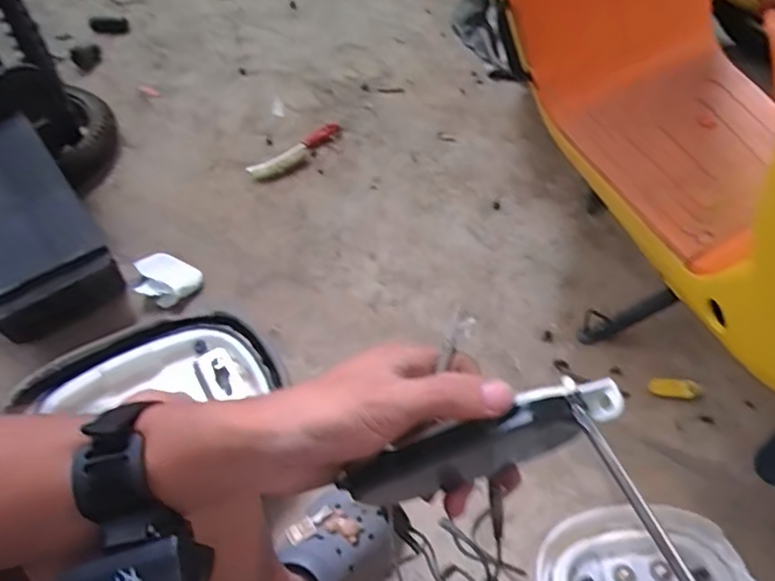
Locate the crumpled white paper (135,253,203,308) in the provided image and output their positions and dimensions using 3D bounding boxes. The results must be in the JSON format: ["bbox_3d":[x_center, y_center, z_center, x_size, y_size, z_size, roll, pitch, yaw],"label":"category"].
[{"bbox_3d":[-0.370,-0.021,0.964,0.090,0.026,0.102,-39,62,-24],"label":"crumpled white paper"}]

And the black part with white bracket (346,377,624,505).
[{"bbox_3d":[0.047,0.077,0.288,0.137,0.053,0.020,-26,53,14],"label":"black part with white bracket"}]

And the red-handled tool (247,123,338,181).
[{"bbox_3d":[-0.183,-0.277,1.165,0.055,0.026,0.216,32,60,23],"label":"red-handled tool"}]

